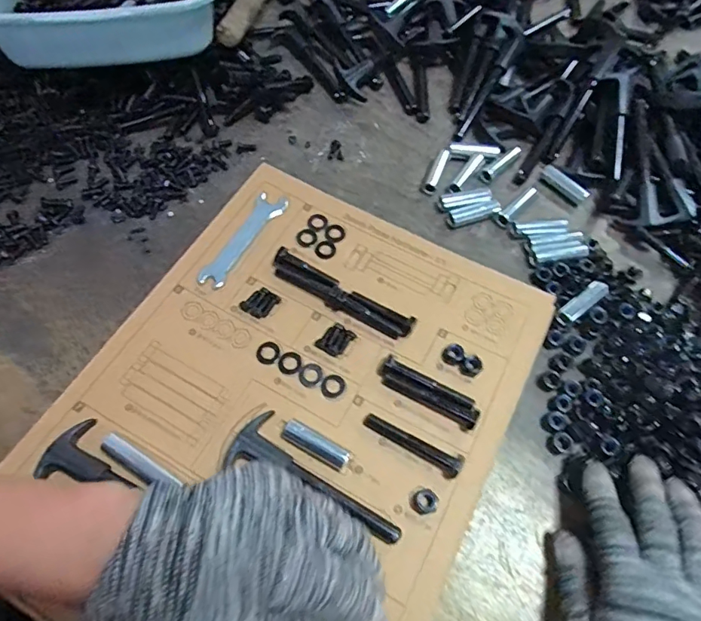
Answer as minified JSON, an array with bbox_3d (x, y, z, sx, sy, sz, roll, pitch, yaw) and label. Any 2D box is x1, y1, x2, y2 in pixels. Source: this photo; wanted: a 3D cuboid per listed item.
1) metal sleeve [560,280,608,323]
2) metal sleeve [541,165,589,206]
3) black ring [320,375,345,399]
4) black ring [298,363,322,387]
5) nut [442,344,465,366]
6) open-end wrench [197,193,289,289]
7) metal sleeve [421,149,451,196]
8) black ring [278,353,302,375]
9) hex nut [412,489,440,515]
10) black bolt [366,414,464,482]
[{"bbox_3d":[0.200,-0.007,0.406,0.049,0.014,0.015,-35,69,-17],"label":"metal sleeve"},{"bbox_3d":[0.219,-0.130,0.480,0.015,0.009,0.050,-29,67,-15],"label":"metal sleeve"},{"bbox_3d":[-0.014,0.060,0.371,0.019,0.004,0.019,1,63,-1],"label":"black ring"},{"bbox_3d":[-0.031,0.051,0.374,0.018,0.004,0.019,1,63,-1],"label":"black ring"},{"bbox_3d":[0.083,0.036,0.380,0.016,0.009,0.016,1,63,-1],"label":"nut"},{"bbox_3d":[-0.094,-0.064,0.416,0.025,0.005,0.109,27,65,12],"label":"open-end wrench"},{"bbox_3d":[0.086,-0.140,0.477,0.014,0.009,0.056,21,64,9],"label":"metal sleeve"},{"bbox_3d":[-0.048,0.042,0.377,0.019,0.004,0.018,1,63,-1],"label":"black ring"},{"bbox_3d":[0.052,0.133,0.328,0.017,0.008,0.016,-11,64,-7],"label":"hex nut"},{"bbox_3d":[0.044,0.098,0.343,0.075,0.017,0.014,25,65,11],"label":"black bolt"}]

